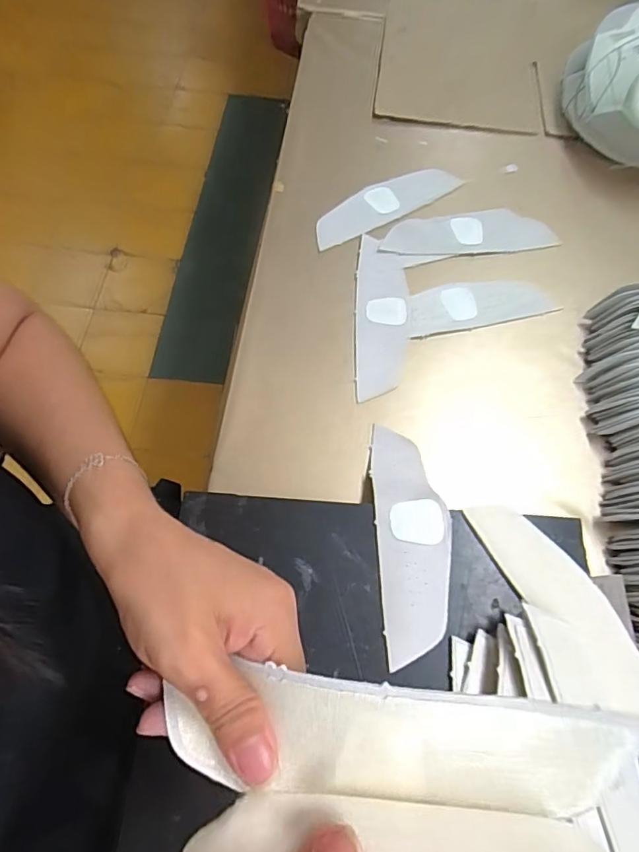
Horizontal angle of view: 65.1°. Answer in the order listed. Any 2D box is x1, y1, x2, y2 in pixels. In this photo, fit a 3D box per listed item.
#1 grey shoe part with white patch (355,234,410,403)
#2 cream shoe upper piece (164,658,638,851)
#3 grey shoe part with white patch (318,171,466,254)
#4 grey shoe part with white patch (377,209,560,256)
[{"bbox_3d":[0.061,-0.110,0.490,0.051,0.005,0.185,3,64,0],"label":"grey shoe part with white patch"},{"bbox_3d":[0.027,0.128,0.179,0.169,0.033,0.066,-1,64,8],"label":"cream shoe upper piece"},{"bbox_3d":[0.073,-0.247,0.557,0.187,0.006,0.051,-31,73,-16],"label":"grey shoe part with white patch"},{"bbox_3d":[0.158,-0.206,0.534,0.183,0.005,0.056,-5,64,-3],"label":"grey shoe part with white patch"}]

